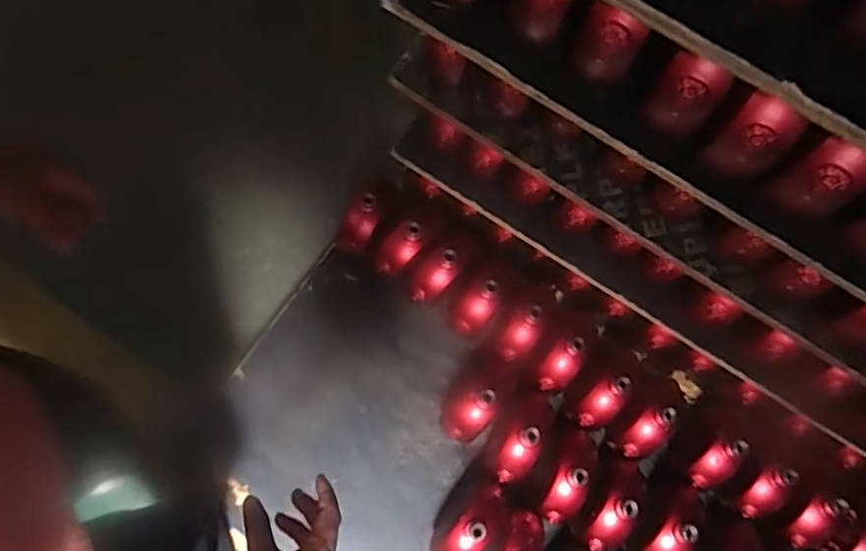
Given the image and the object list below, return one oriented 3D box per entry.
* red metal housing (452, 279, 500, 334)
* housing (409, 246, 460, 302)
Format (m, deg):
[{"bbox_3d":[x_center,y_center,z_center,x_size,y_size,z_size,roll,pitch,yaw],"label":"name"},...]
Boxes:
[{"bbox_3d":[0.076,0.043,1.010,0.058,0.094,0.095,40,72,5],"label":"red metal housing"},{"bbox_3d":[0.008,-0.011,1.015,0.055,0.048,0.098,35,117,-3],"label":"housing"}]

